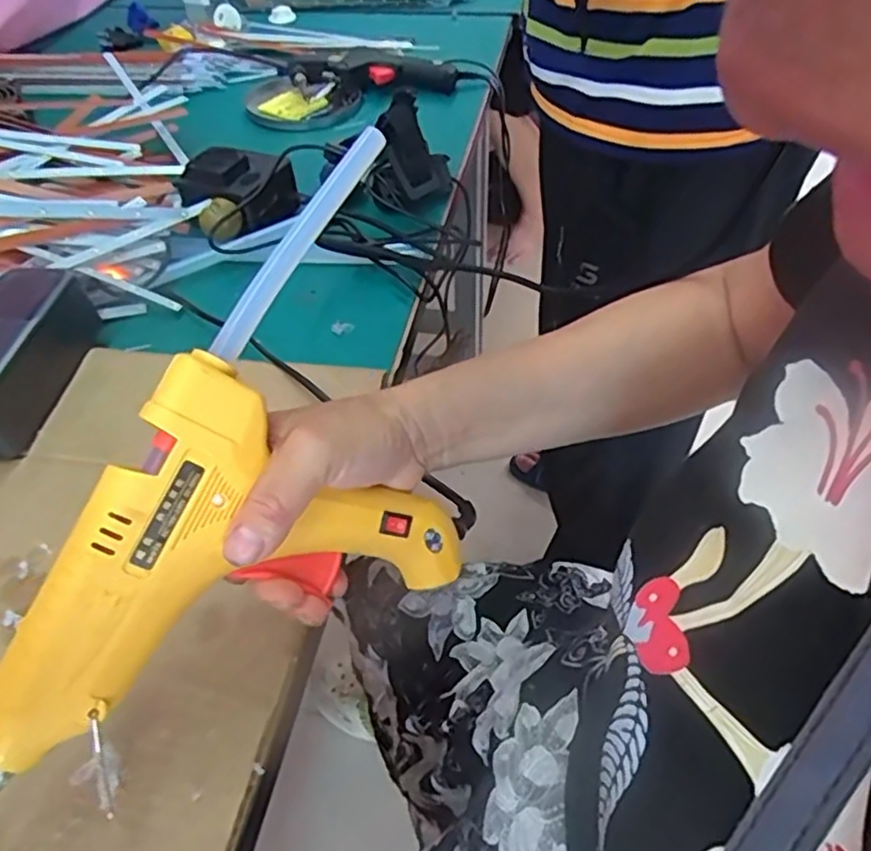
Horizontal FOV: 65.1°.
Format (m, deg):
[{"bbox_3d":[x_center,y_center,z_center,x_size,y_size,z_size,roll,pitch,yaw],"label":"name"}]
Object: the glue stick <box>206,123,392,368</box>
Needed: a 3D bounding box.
[{"bbox_3d":[-0.059,-0.084,0.303,0.010,0.011,0.131,23,72,23],"label":"glue stick"}]

